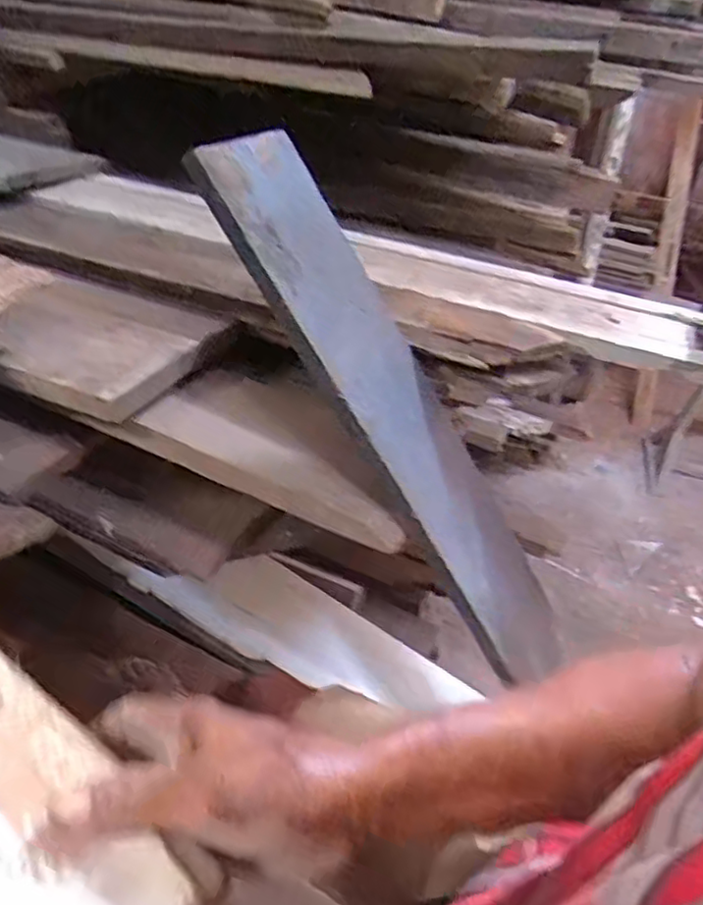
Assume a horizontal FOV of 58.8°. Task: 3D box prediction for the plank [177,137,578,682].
[{"bbox_3d":[0.066,-0.041,0.739,0.025,0.693,0.203,-21,17,36],"label":"plank"}]

